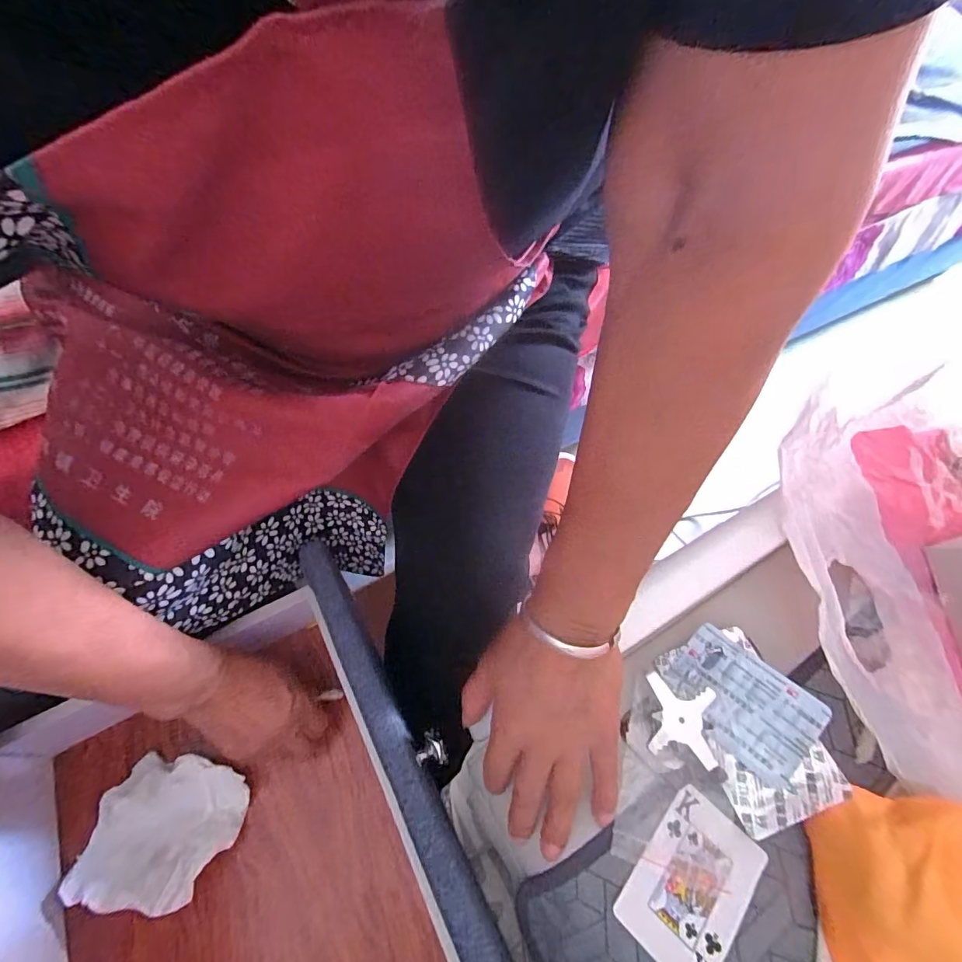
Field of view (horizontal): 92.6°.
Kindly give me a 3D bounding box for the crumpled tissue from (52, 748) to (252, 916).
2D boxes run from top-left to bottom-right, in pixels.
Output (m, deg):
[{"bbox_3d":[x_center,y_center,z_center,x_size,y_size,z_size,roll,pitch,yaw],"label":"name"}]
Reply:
[{"bbox_3d":[-0.256,0.280,0.371,0.111,0.030,0.095,5,58,-2],"label":"crumpled tissue"}]

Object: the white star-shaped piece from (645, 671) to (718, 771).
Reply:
[{"bbox_3d":[0.133,0.157,0.305,0.040,0.004,0.050,0,70,17],"label":"white star-shaped piece"}]

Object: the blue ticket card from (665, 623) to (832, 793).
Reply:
[{"bbox_3d":[0.169,0.143,0.300,0.085,0.007,0.060,36,81,31],"label":"blue ticket card"}]

